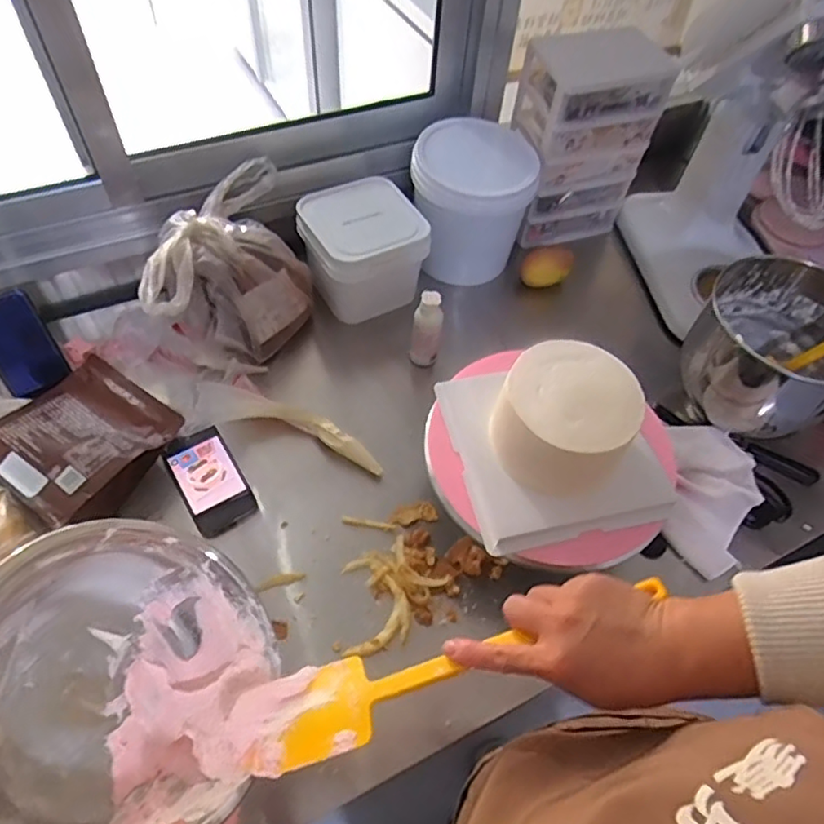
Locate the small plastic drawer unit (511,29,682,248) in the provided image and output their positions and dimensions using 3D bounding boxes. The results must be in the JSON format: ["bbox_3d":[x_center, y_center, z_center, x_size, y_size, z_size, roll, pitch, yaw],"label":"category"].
[{"bbox_3d":[0.285,-0.463,1.039,0.223,0.285,0.170,-11,57,-11],"label":"small plastic drawer unit"}]

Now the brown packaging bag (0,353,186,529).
[{"bbox_3d":[-0.421,0.043,0.772,0.182,0.070,0.192,32,56,21],"label":"brown packaging bag"}]

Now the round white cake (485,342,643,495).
[{"bbox_3d":[0.165,0.010,0.652,0.133,0.099,0.135,2,55,-3],"label":"round white cake"}]

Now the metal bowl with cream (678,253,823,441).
[{"bbox_3d":[0.505,-0.085,0.843,0.217,0.174,0.218,2,55,-3],"label":"metal bowl with cream"}]

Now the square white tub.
[{"bbox_3d":[-0.076,-0.255,0.957,0.176,0.137,0.163,-29,62,-22],"label":"square white tub"}]

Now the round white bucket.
[{"bbox_3d":[0.098,-0.350,0.999,0.186,0.208,0.186,2,55,-3],"label":"round white bucket"}]

